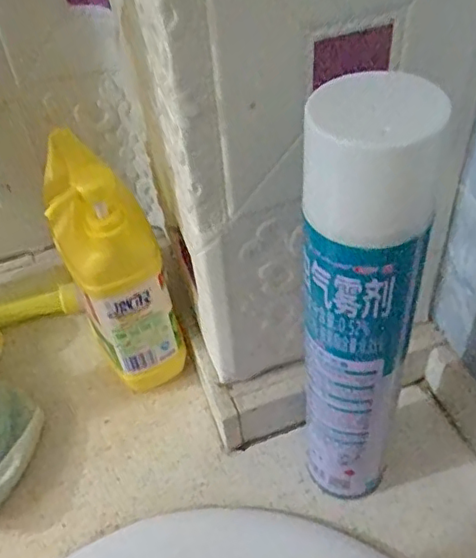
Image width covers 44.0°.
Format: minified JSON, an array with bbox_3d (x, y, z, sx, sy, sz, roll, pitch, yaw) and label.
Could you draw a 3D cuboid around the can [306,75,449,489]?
[{"bbox_3d":[0.075,0.041,0.374,0.065,0.349,0.061,-4,46,4],"label":"can"}]

